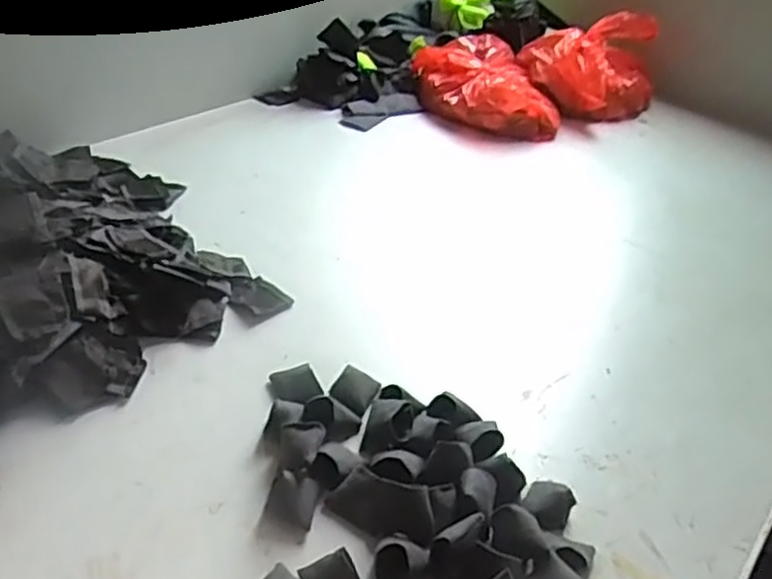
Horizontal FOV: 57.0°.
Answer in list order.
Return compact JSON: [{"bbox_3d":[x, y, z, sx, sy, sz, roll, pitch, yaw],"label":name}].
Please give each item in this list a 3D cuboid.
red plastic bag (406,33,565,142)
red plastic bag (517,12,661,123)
[{"bbox_3d":[0.151,-0.318,1.119,0.183,0.083,0.227,-5,38,-16],"label":"red plastic bag"},{"bbox_3d":[0.338,-0.374,1.187,0.214,0.132,0.192,13,36,8],"label":"red plastic bag"}]

